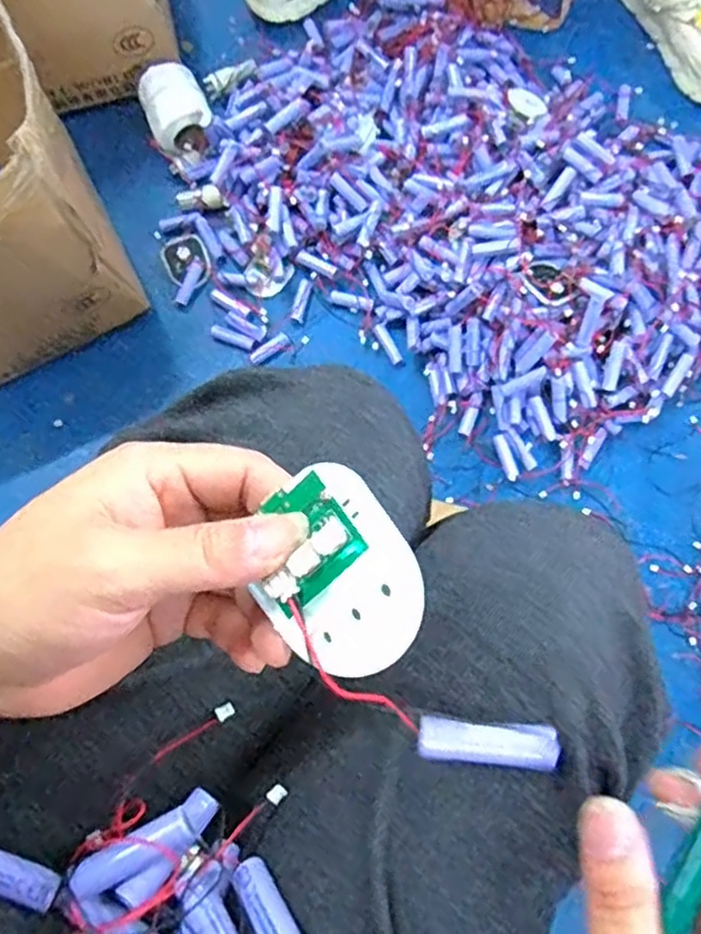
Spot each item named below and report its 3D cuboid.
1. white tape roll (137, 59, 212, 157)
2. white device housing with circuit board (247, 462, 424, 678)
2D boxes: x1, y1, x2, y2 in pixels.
[{"bbox_3d":[-0.205,-0.421,0.811,0.072,0.059,0.088,-23,78,-4],"label":"white tape roll"},{"bbox_3d":[-0.006,0.032,0.195,0.048,0.011,0.055,-43,79,16],"label":"white device housing with circuit board"}]

